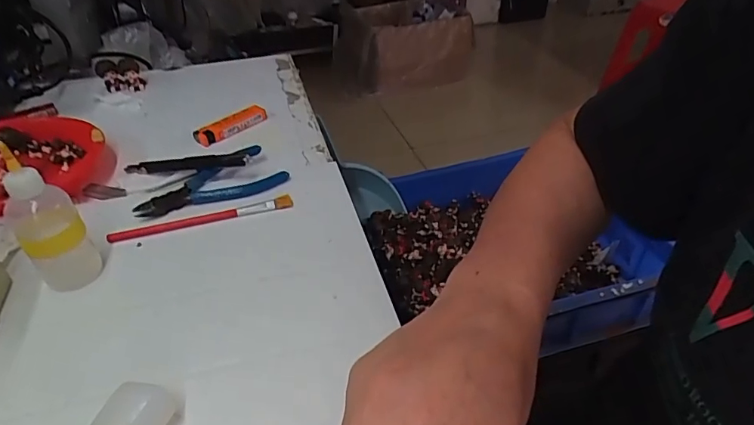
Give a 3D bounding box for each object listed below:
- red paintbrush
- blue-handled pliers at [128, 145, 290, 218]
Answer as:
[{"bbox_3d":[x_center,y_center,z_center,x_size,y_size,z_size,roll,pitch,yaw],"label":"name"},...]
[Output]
[{"bbox_3d":[-0.142,0.004,0.404,0.145,0.006,0.011,-13,40,-16],"label":"red paintbrush"},{"bbox_3d":[-0.150,-0.028,0.443,0.127,0.012,0.071,-16,41,-20],"label":"blue-handled pliers"}]

